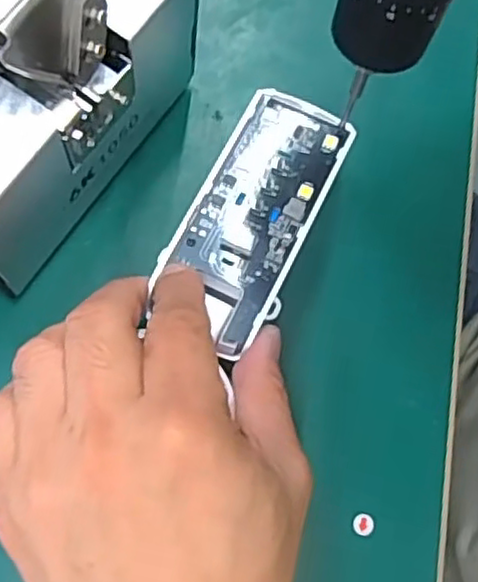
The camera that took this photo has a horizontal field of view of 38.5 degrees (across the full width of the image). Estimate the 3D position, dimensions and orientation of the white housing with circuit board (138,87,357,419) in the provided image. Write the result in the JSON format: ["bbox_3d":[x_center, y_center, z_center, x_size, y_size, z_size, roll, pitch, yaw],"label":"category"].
[{"bbox_3d":[0.006,-0.030,0.268,0.049,0.008,0.108,21,72,3],"label":"white housing with circuit board"}]

